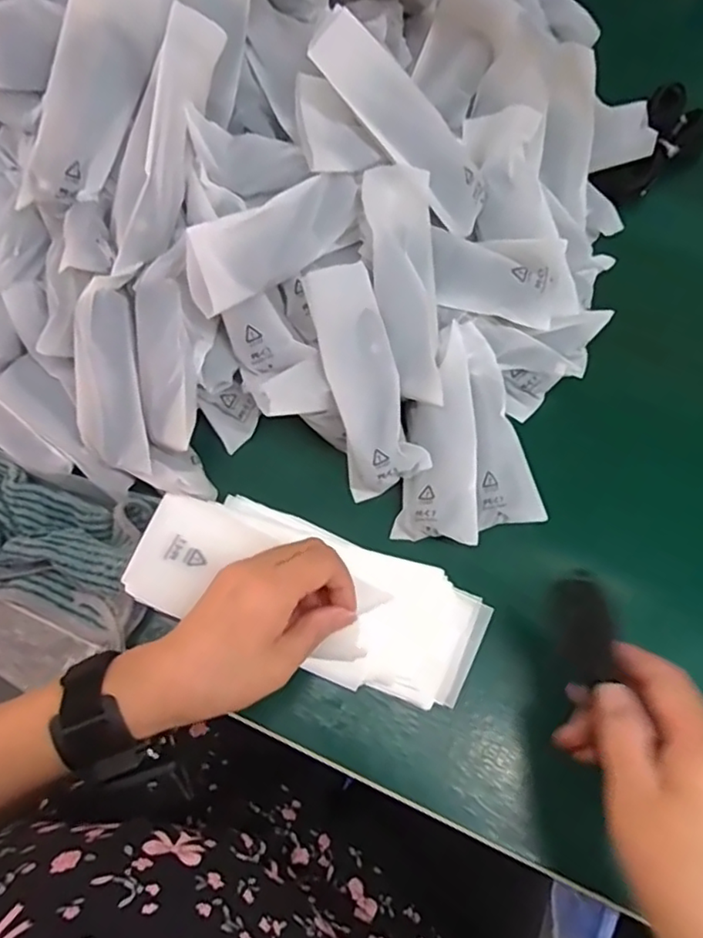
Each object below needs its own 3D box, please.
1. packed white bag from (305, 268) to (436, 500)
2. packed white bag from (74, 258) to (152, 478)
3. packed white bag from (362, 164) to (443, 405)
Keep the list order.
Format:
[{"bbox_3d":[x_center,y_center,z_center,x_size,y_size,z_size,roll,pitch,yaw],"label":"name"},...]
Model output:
[{"bbox_3d":[0.011,-0.056,0.413,0.050,0.023,0.152,-16,104,-6],"label":"packed white bag"},{"bbox_3d":[-0.157,-0.060,0.400,0.043,0.016,0.124,-3,98,-1],"label":"packed white bag"},{"bbox_3d":[0.038,-0.122,0.418,0.044,0.025,0.151,-8,98,-3],"label":"packed white bag"}]

